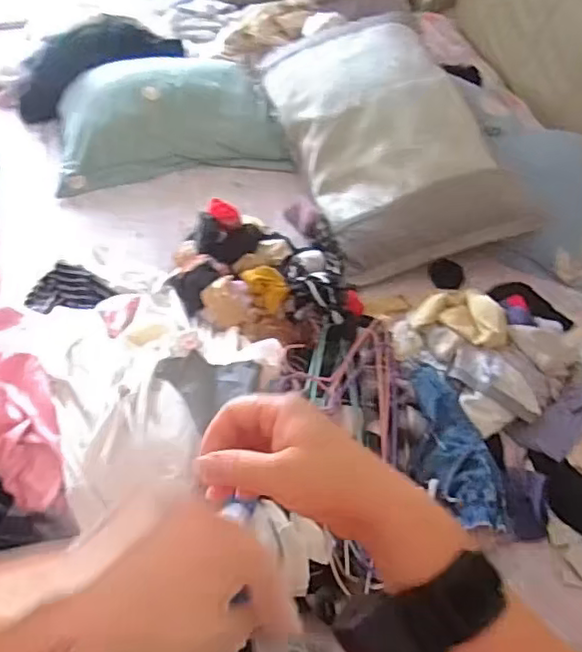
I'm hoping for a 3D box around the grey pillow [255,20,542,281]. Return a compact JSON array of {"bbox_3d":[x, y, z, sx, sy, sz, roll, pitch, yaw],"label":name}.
[{"bbox_3d":[0.204,-0.434,1.384,0.423,0.150,0.730,-27,65,5],"label":"grey pillow"}]

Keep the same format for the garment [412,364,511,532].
[{"bbox_3d":[0.266,0.203,1.041,0.128,0.065,0.300,-10,55,-12],"label":"garment"}]

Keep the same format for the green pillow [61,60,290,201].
[{"bbox_3d":[-0.293,-0.485,1.432,0.501,0.130,0.309,-16,57,-16],"label":"green pillow"}]

